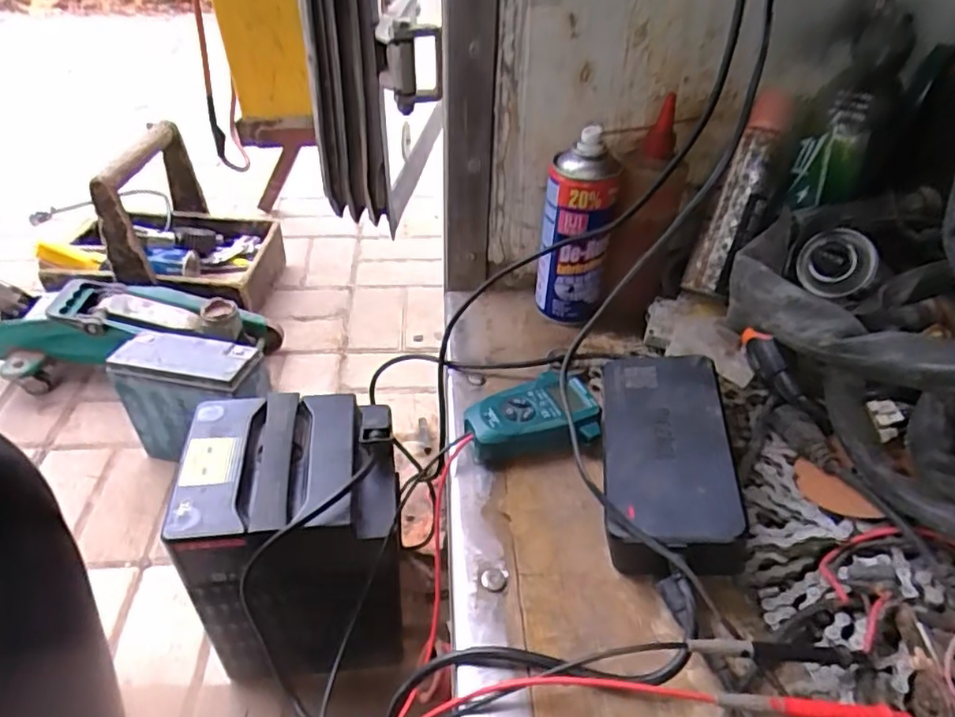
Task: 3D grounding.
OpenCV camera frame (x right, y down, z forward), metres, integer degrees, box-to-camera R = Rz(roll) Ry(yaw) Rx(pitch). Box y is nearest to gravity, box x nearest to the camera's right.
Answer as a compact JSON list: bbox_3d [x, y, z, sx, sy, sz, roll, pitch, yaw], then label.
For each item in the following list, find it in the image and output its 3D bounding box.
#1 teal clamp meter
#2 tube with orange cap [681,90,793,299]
[{"bbox_3d":[0.046,0.051,0.502,0.105,0.035,0.063,-14,42,-19],"label":"teal clamp meter"},{"bbox_3d":[0.232,-0.147,0.546,0.043,0.185,0.034,23,7,31],"label":"tube with orange cap"}]

